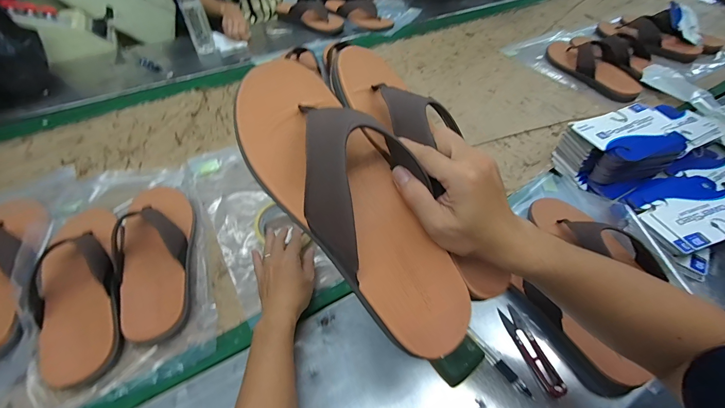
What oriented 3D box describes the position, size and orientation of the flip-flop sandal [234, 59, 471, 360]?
[{"bbox_3d":[0.002,-0.004,0.252,0.100,0.066,0.278,-35,89,-27],"label":"flip-flop sandal"}]

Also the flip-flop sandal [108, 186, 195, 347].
[{"bbox_3d":[-0.329,0.066,0.495,0.096,0.062,0.288,-12,52,-12],"label":"flip-flop sandal"}]

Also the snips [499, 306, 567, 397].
[{"bbox_3d":[0.229,0.195,0.429,0.029,0.014,0.118,-12,52,-11],"label":"snips"}]

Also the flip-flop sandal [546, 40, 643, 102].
[{"bbox_3d":[0.645,-0.401,0.902,0.107,0.075,0.314,-16,53,-15],"label":"flip-flop sandal"}]

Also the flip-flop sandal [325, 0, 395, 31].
[{"bbox_3d":[-0.016,-0.705,1.152,0.280,0.060,0.096,34,57,24],"label":"flip-flop sandal"}]

